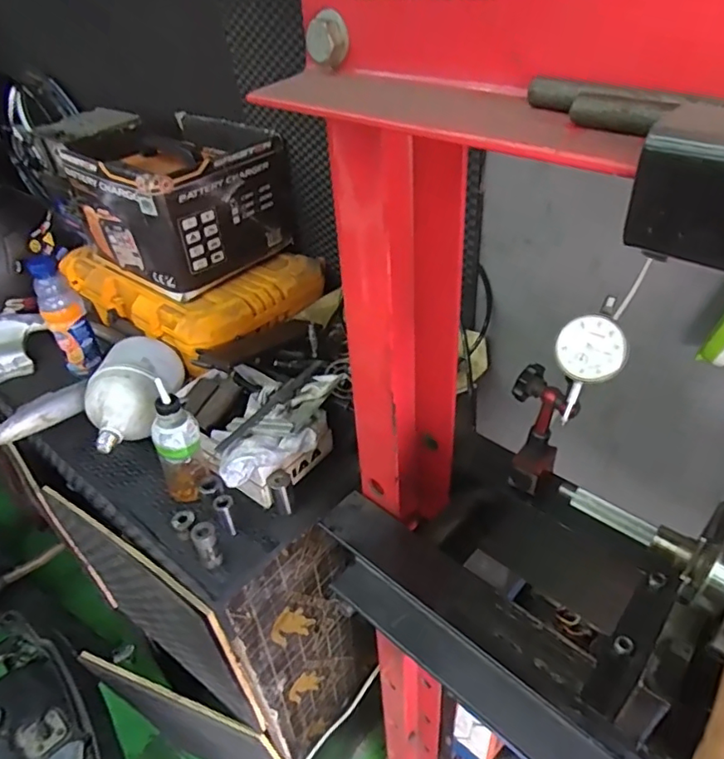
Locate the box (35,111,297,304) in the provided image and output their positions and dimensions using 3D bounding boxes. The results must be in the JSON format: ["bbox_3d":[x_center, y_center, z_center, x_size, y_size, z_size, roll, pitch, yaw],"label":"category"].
[{"bbox_3d":[-0.315,-0.320,1.021,0.319,0.220,0.309,-33,47,-31],"label":"box"}]

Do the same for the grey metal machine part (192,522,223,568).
[{"bbox_3d":[-0.186,0.199,0.673,0.025,0.058,0.030,-23,42,-21],"label":"grey metal machine part"}]

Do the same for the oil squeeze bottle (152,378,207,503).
[{"bbox_3d":[-0.237,0.086,0.723,0.057,0.168,0.049,8,41,16],"label":"oil squeeze bottle"}]

